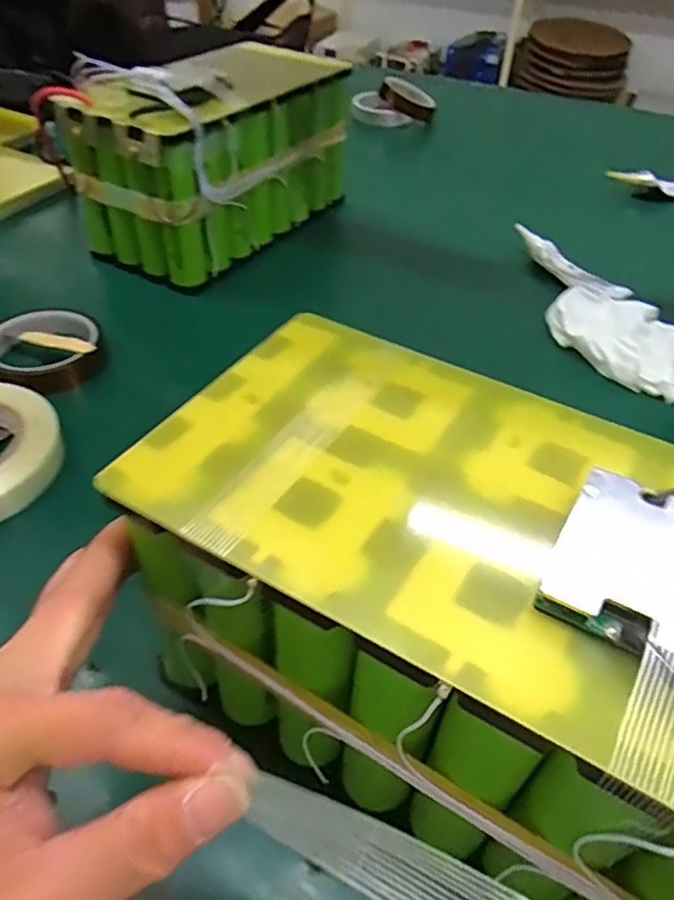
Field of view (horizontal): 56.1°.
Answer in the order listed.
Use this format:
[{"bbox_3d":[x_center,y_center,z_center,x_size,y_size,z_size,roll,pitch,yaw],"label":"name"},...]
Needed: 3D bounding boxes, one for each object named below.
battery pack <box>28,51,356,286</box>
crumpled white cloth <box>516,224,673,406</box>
[{"bbox_3d":[-0.128,-0.309,0.650,0.156,0.161,0.268,28,51,23],"label":"battery pack"},{"bbox_3d":[0.233,-0.135,0.580,0.093,0.031,0.254,-6,46,-9],"label":"crumpled white cloth"}]

